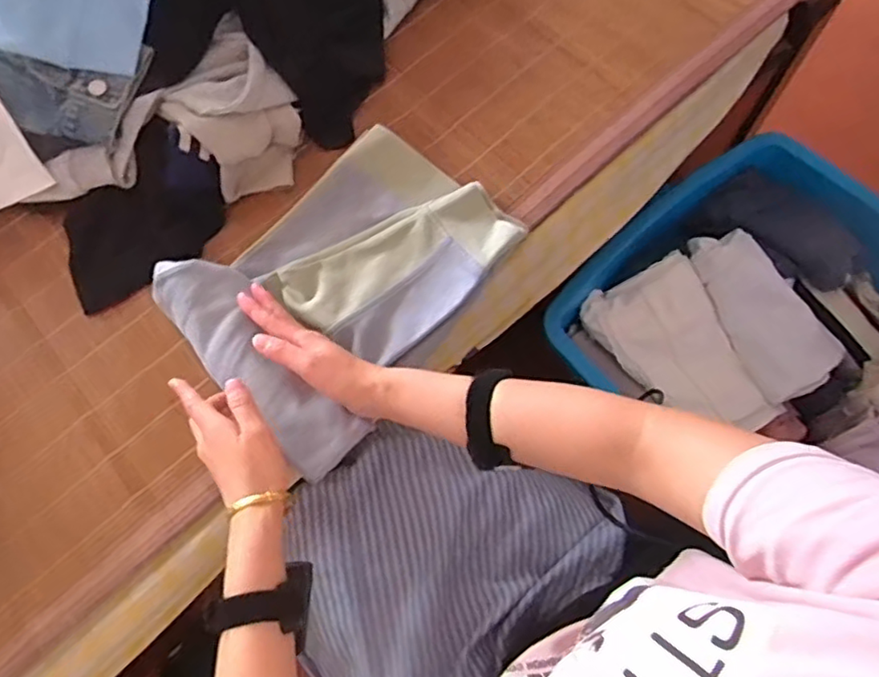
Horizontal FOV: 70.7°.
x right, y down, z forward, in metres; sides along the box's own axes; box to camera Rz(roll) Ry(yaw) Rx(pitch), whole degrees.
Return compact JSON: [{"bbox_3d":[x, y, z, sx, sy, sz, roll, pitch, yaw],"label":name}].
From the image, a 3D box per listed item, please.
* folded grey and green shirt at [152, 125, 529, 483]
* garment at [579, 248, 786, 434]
[{"bbox_3d":[-0.084,-0.058,0.594,0.225,0.076,0.301,42,76,16],"label":"folded grey and green shirt"},{"bbox_3d":[0.300,0.023,0.766,0.148,0.031,0.233,-30,86,-16],"label":"garment"}]

